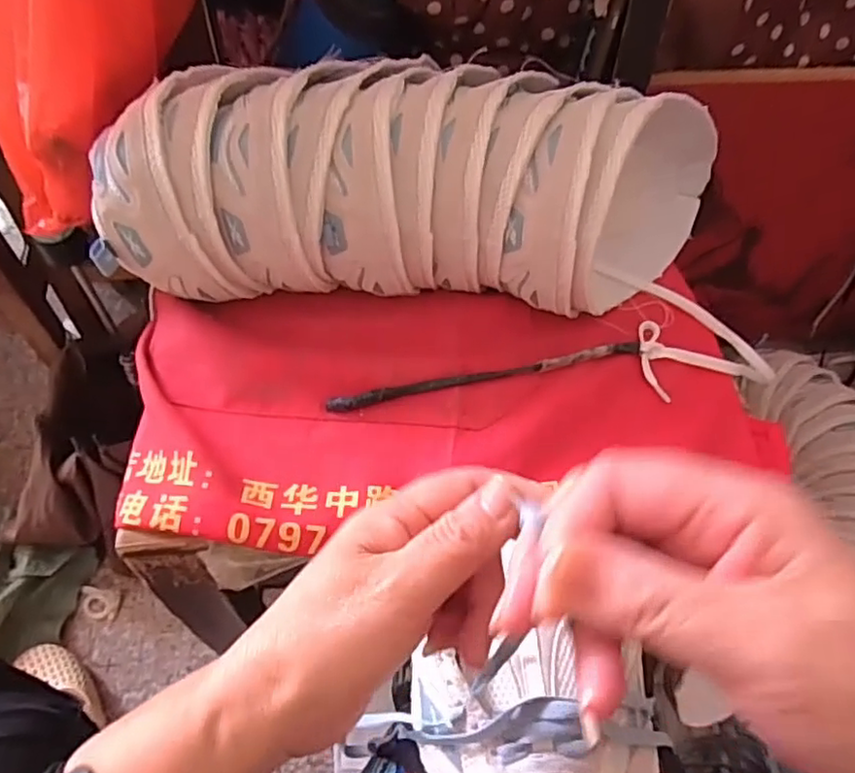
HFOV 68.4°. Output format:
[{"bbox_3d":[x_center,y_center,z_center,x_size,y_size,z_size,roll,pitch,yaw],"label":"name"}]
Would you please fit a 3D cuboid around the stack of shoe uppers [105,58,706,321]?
[{"bbox_3d":[0.006,-0.148,0.456,0.435,0.137,0.156,2,55,0],"label":"stack of shoe uppers"}]

